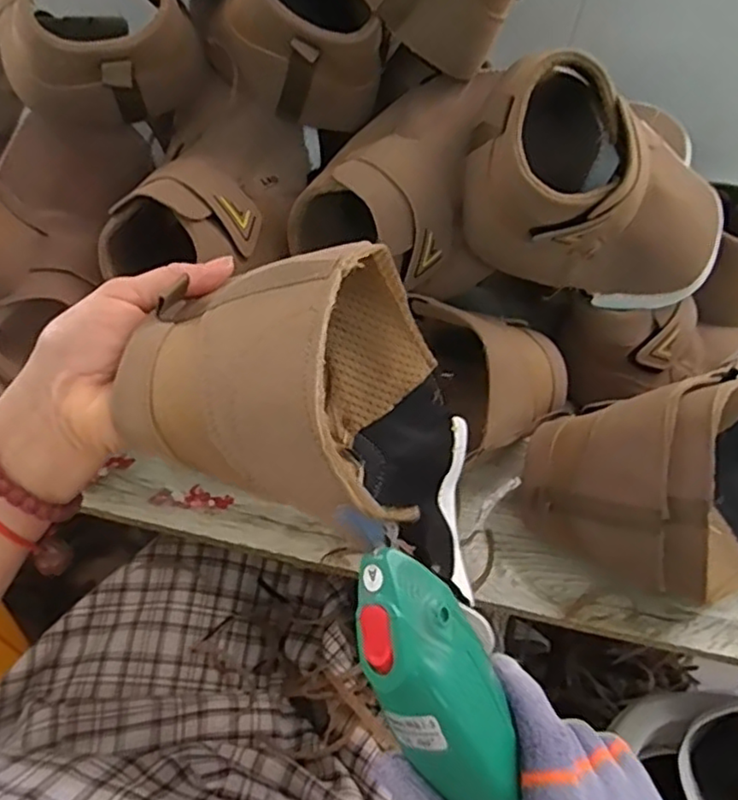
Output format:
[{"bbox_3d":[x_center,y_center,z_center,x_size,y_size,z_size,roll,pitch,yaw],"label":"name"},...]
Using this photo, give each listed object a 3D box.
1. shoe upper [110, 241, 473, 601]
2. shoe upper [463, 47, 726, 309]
[{"bbox_3d":[0.003,0.006,0.347,0.148,0.224,0.124,42,102,24],"label":"shoe upper"},{"bbox_3d":[0.176,-0.149,0.502,0.251,0.142,0.101,10,45,-38],"label":"shoe upper"}]

